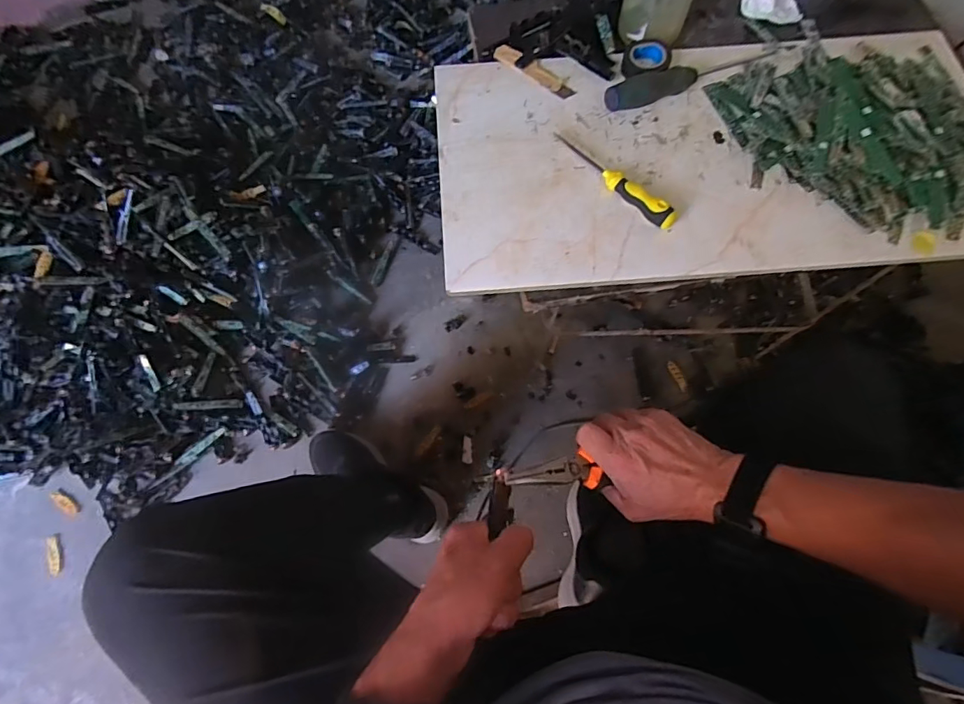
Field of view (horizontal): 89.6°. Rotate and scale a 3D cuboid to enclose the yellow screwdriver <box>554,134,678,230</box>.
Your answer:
[{"bbox_3d":[0.135,-0.182,0.501,0.018,0.027,0.157,-42,74,-16],"label":"yellow screwdriver"}]

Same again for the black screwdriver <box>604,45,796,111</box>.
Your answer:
[{"bbox_3d":[0.249,-0.325,0.555,0.251,0.037,0.032,-27,71,-11],"label":"black screwdriver"}]

